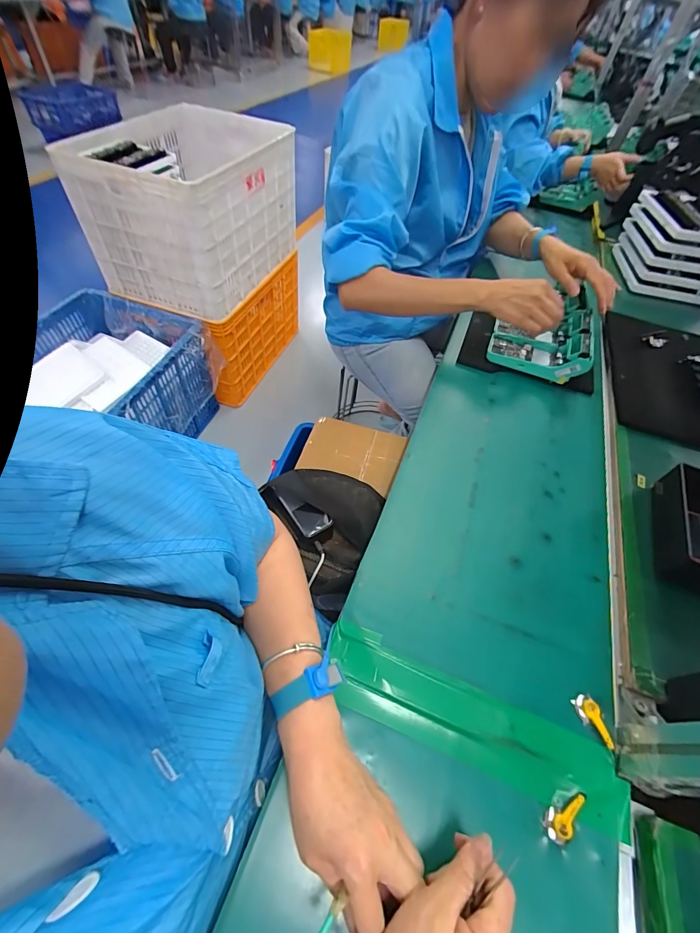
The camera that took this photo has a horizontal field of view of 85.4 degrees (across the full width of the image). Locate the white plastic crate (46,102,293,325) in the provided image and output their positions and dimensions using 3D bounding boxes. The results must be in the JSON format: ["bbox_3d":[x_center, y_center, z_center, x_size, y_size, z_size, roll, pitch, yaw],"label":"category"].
[{"bbox_3d":[-0.526,-0.895,1.307,0.502,0.390,0.620,18,54,8],"label":"white plastic crate"}]

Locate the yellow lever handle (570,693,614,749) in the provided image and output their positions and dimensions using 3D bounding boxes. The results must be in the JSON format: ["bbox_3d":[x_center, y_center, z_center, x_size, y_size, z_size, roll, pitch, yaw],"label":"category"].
[{"bbox_3d":[0.249,0.260,0.387,0.023,0.011,0.046,-5,54,-9],"label":"yellow lever handle"}]

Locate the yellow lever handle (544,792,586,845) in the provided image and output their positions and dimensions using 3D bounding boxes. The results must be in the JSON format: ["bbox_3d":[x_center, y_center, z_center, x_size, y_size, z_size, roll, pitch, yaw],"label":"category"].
[{"bbox_3d":[0.197,0.317,0.348,0.047,0.013,0.020,-36,64,-27],"label":"yellow lever handle"}]

